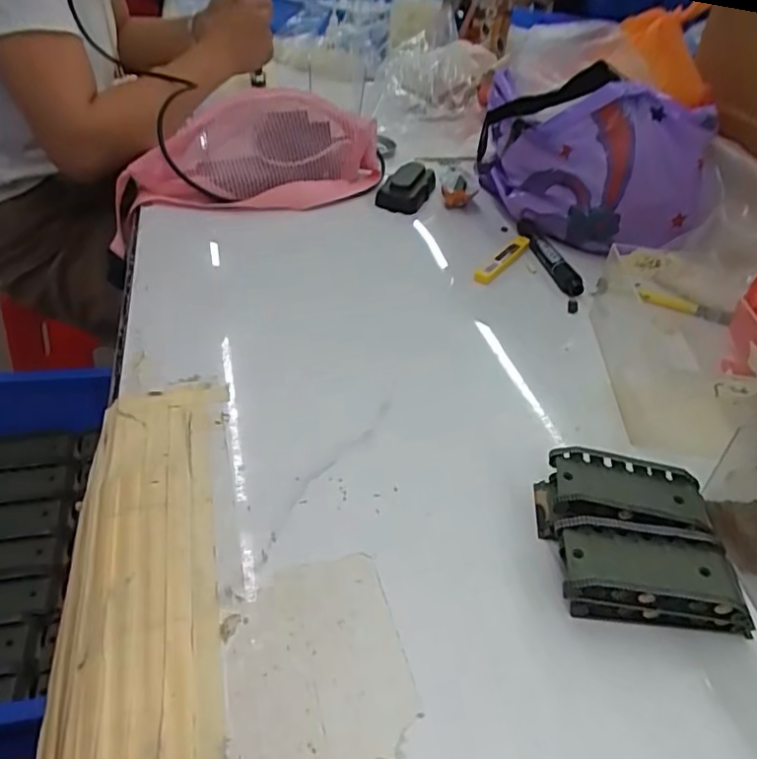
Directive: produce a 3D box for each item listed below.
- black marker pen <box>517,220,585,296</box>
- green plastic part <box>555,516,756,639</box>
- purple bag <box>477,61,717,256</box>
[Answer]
[{"bbox_3d":[0.174,-0.130,0.621,0.023,0.023,0.144,-3,40,-11],"label":"black marker pen"},{"bbox_3d":[0.148,0.107,0.323,0.103,0.036,0.046,8,39,3],"label":"green plastic part"},{"bbox_3d":[0.219,-0.225,0.627,0.240,0.165,0.098,20,41,17],"label":"purple bag"}]

